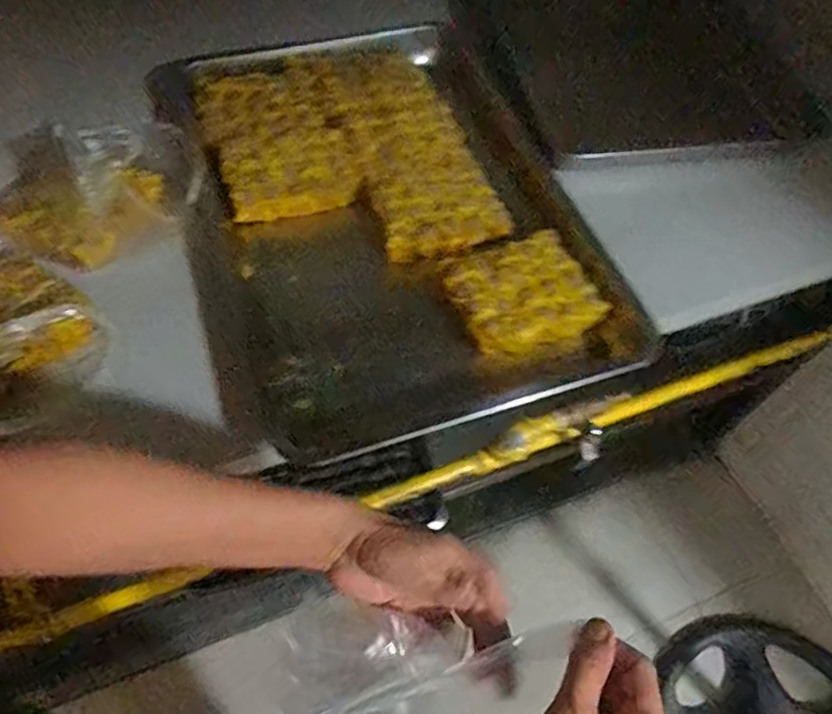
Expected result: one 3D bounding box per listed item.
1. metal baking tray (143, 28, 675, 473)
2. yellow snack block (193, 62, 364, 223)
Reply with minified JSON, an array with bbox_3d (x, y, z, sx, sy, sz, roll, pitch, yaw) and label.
[{"bbox_3d":[-0.046,-0.180,0.747,0.415,0.066,0.606,-19,61,-16],"label":"metal baking tray"},{"bbox_3d":[-0.175,-0.271,0.777,0.152,0.042,0.239,-18,60,-15],"label":"yellow snack block"}]

